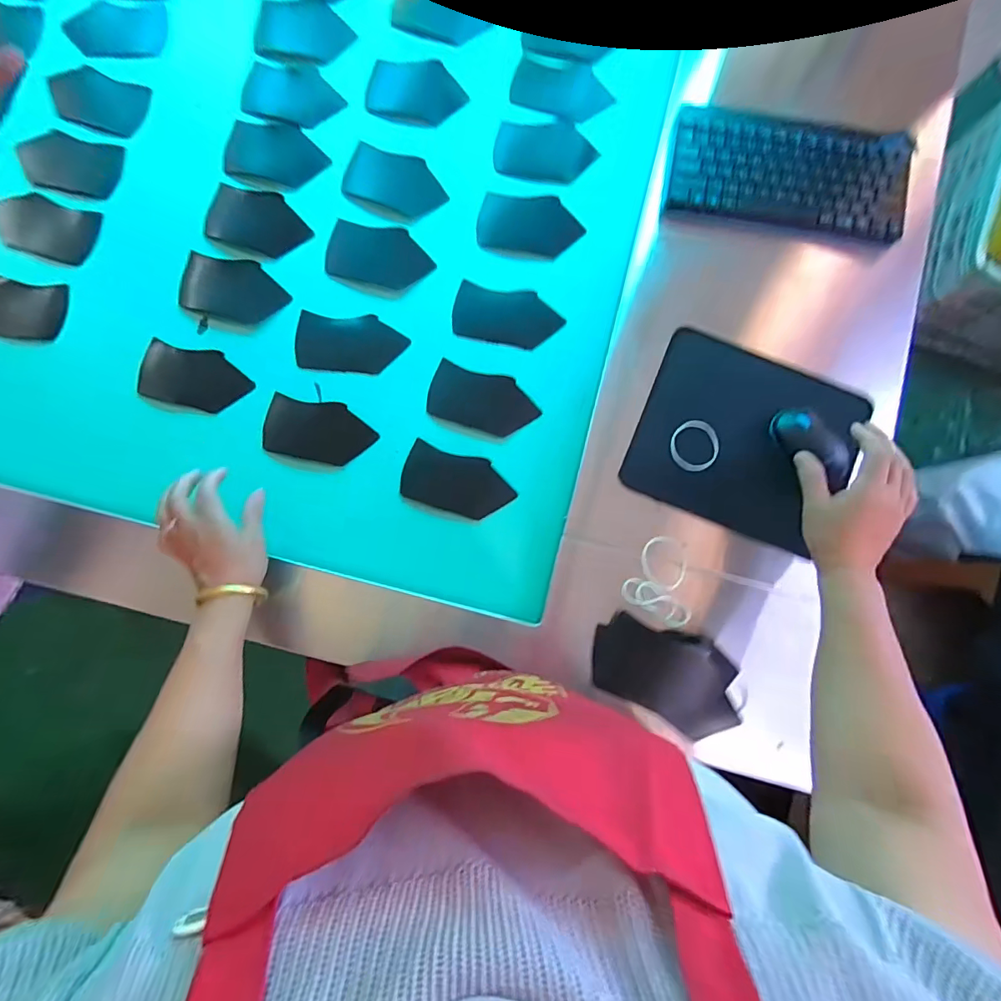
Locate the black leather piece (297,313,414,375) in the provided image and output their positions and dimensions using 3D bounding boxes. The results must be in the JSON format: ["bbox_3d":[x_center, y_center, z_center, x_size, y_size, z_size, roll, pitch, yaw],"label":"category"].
[{"bbox_3d":[-0.185,-0.195,0.586,0.135,0.011,0.070,4,83,0],"label":"black leather piece"}]

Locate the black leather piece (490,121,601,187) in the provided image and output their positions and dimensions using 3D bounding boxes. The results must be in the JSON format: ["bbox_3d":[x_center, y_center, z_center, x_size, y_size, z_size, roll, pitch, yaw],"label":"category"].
[{"bbox_3d":[0.059,-0.457,0.615,0.128,0.005,0.082,10,88,1],"label":"black leather piece"}]

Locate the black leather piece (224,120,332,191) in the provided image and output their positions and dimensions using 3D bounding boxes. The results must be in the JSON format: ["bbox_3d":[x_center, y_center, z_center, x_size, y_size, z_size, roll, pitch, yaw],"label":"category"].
[{"bbox_3d":[-0.290,-0.449,0.610,0.125,0.007,0.084,17,83,2],"label":"black leather piece"}]

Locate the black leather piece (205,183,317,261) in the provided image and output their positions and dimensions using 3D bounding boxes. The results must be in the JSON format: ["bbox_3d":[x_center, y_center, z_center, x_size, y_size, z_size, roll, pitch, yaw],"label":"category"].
[{"bbox_3d":[-0.307,-0.352,0.596,0.132,0.012,0.069,20,105,5],"label":"black leather piece"}]

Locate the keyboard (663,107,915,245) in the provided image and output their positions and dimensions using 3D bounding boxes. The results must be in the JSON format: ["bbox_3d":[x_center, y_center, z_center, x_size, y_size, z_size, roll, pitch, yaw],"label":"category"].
[{"bbox_3d":[0.346,-0.393,0.569,0.279,0.029,0.136,8,83,1],"label":"keyboard"}]

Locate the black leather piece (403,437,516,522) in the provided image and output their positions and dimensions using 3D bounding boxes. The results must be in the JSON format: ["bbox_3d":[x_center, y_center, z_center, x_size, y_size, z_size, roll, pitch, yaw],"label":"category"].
[{"bbox_3d":[-0.052,-0.021,0.565,0.130,0.004,0.070,18,89,3],"label":"black leather piece"}]

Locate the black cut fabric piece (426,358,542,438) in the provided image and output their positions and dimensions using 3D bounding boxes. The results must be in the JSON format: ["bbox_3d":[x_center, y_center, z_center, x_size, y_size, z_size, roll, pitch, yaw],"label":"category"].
[{"bbox_3d":[-0.021,-0.122,0.579,0.130,0.006,0.069,17,91,2],"label":"black cut fabric piece"}]

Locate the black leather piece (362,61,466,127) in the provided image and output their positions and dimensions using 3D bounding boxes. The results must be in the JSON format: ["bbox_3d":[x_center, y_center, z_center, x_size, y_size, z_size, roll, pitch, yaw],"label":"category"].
[{"bbox_3d":[-0.111,-0.539,0.621,0.127,0.012,0.088,11,83,1],"label":"black leather piece"}]

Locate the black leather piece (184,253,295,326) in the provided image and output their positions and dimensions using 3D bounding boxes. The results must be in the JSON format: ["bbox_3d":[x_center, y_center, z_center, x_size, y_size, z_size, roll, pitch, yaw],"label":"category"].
[{"bbox_3d":[-0.332,-0.261,0.579,0.133,0.013,0.072,15,83,2],"label":"black leather piece"}]

